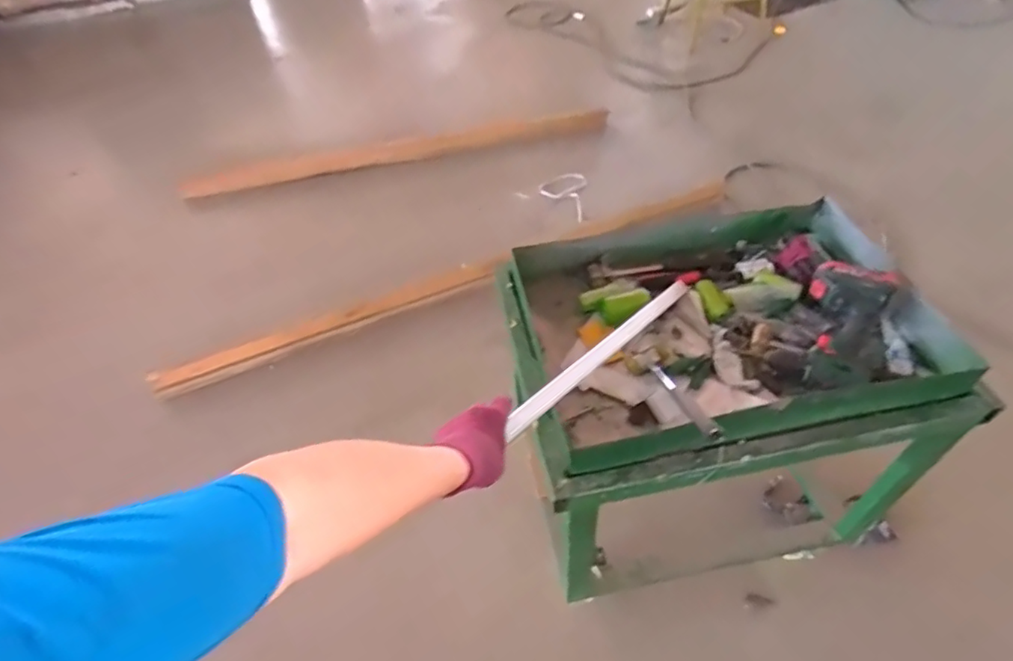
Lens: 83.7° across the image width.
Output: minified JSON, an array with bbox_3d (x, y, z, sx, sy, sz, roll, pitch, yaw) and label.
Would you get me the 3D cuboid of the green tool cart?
[{"bbox_3d":[0.401,0.189,1.231,0.736,0.682,0.559,-10,49,-3],"label":"green tool cart"}]

